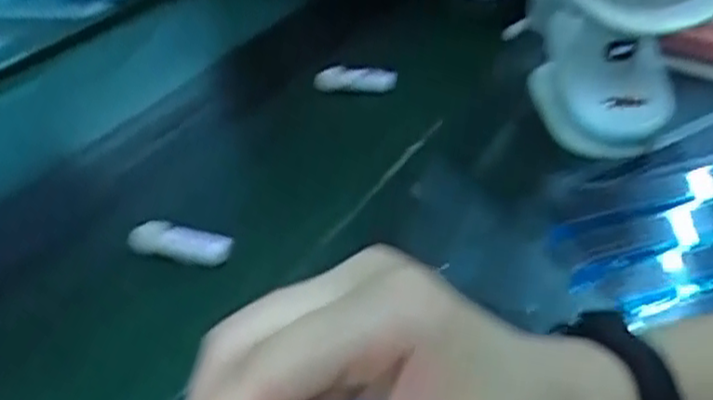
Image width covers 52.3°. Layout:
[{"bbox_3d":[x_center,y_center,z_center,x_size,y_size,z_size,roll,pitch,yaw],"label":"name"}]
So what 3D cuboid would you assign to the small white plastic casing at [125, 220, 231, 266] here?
[{"bbox_3d":[-0.121,0.028,0.492,0.072,0.018,0.020,11,40,15],"label":"small white plastic casing"}]

